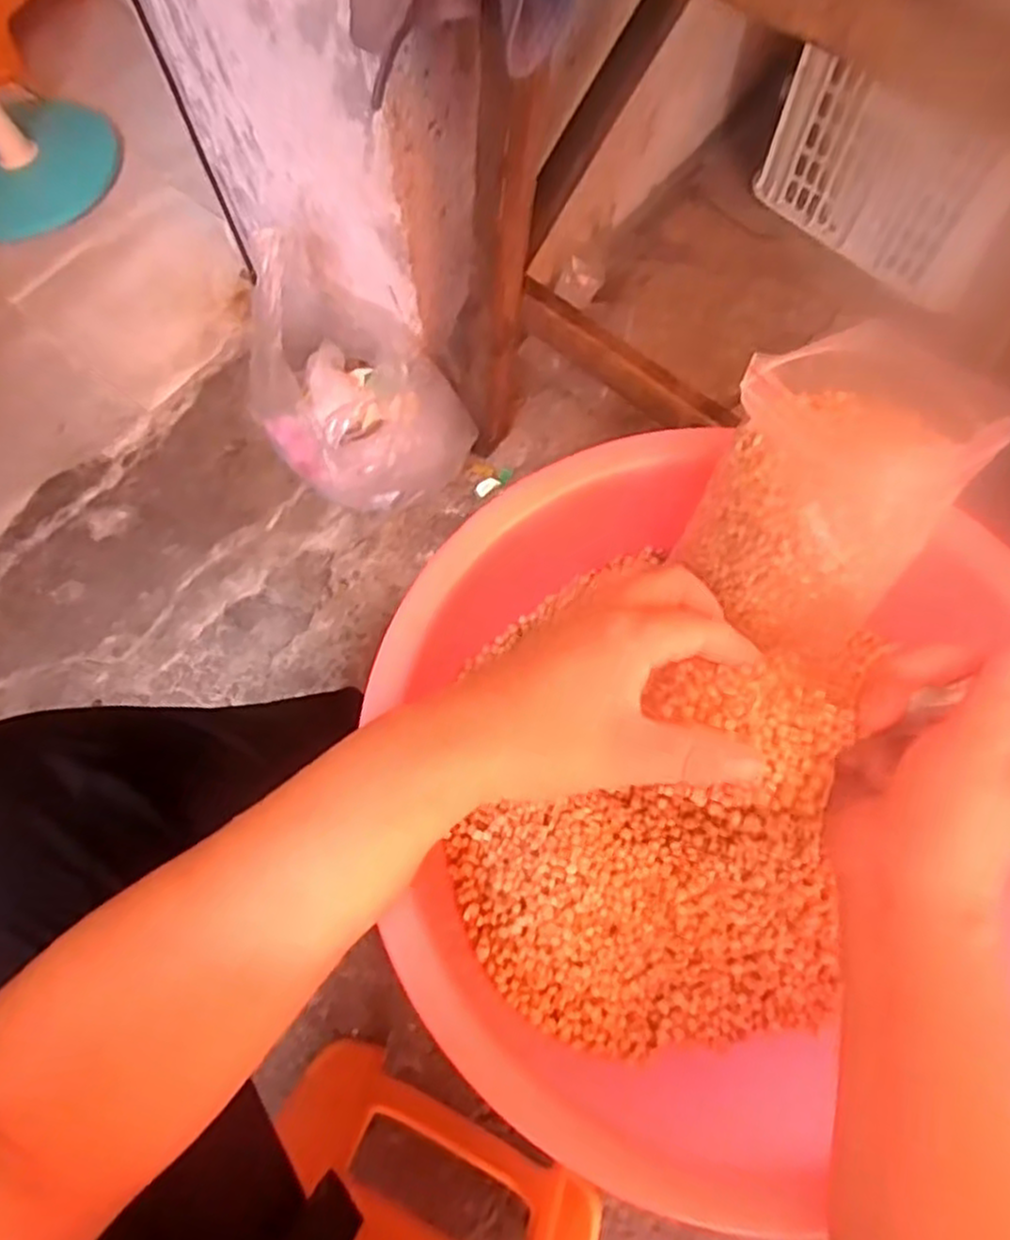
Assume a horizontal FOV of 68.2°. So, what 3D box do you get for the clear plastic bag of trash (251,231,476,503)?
[{"bbox_3d":[-0.183,-0.270,0.812,0.253,0.260,0.182,41,76,12],"label":"clear plastic bag of trash"}]

